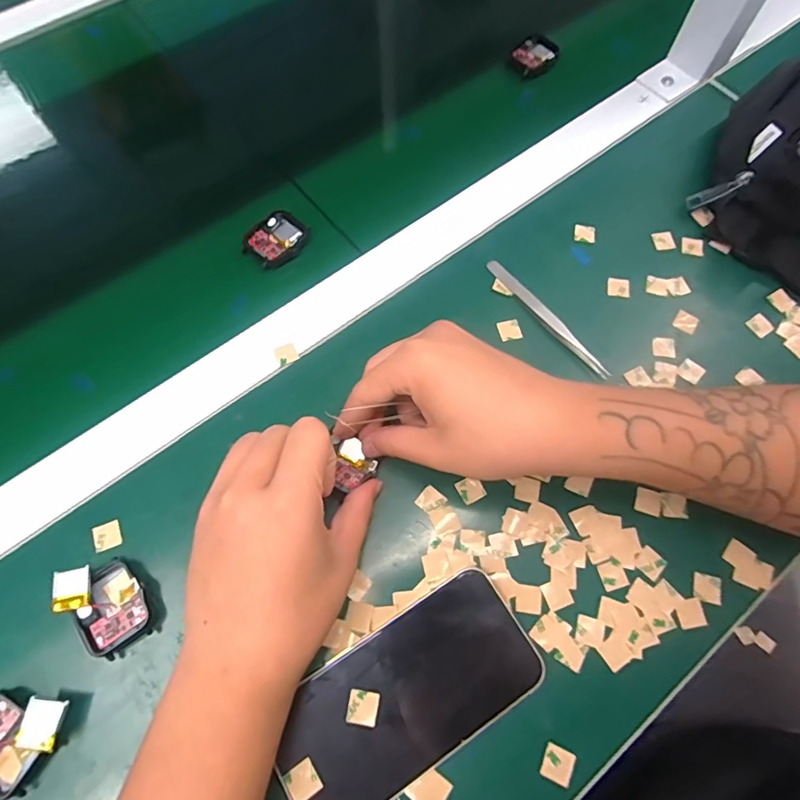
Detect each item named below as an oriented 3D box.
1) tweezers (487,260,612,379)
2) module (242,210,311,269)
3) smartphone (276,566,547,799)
[{"bbox_3d":[0.104,-0.059,0.357,0.011,0.007,0.118,-34,72,-14],"label":"tweezers"},{"bbox_3d":[-0.093,-0.122,0.381,0.046,0.007,0.041,-37,73,-15],"label":"module"},{"bbox_3d":[0.004,0.158,0.270,0.142,0.010,0.070,-31,71,-13],"label":"smartphone"}]

